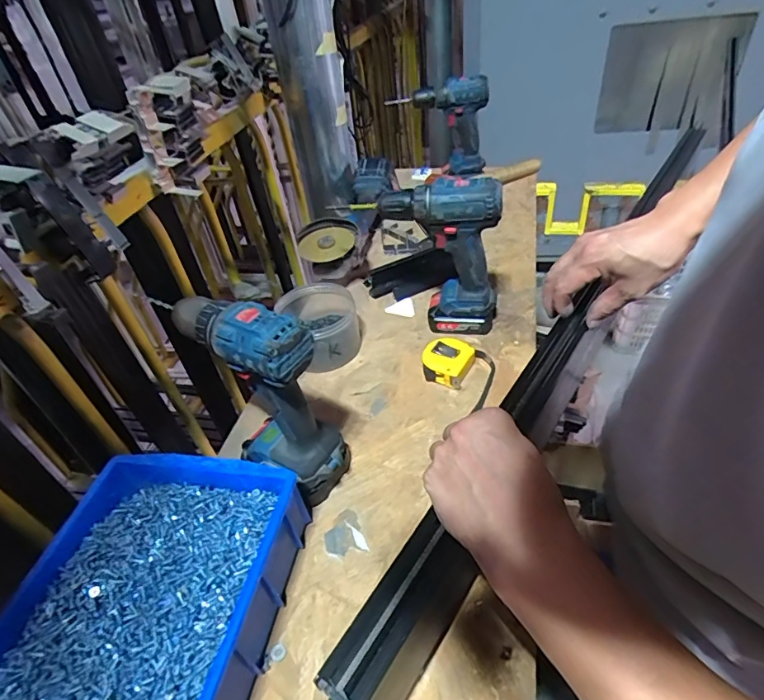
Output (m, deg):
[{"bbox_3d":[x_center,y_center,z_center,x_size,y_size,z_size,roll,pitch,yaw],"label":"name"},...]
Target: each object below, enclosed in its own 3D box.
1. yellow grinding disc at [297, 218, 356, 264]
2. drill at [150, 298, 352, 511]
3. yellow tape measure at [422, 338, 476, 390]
[{"bbox_3d":[-0.089,-0.180,0.776,0.098,0.023,0.104,-5,40,4],"label":"yellow grinding disc"},{"bbox_3d":[-0.117,0.045,0.485,0.146,0.223,0.071,20,47,29],"label":"drill"},{"bbox_3d":[0.087,0.014,0.635,0.059,0.033,0.067,14,44,24],"label":"yellow tape measure"}]

